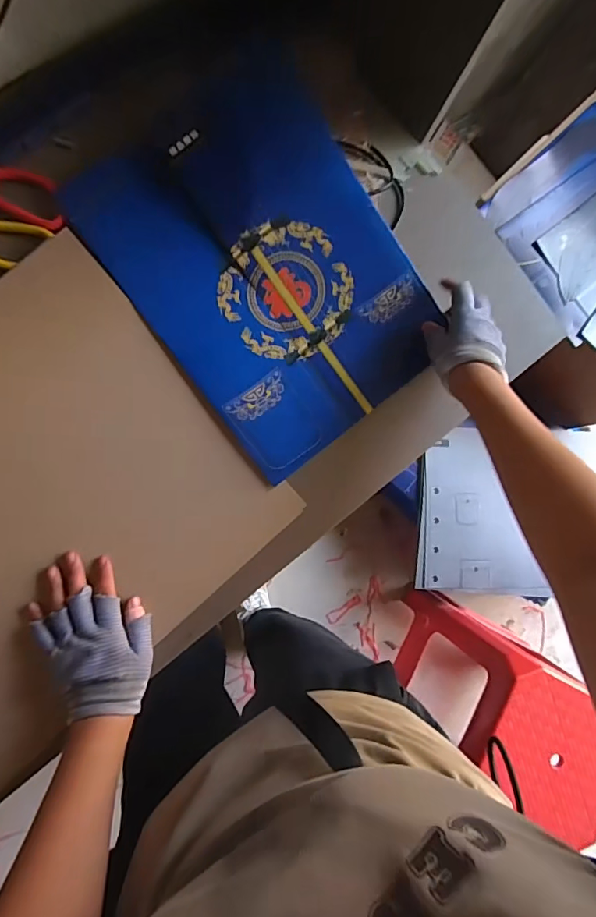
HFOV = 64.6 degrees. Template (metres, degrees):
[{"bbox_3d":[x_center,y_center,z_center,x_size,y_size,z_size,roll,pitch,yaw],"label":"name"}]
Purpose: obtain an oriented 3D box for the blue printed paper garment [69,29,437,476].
[{"bbox_3d":[-0.029,-0.207,0.515,0.280,0.068,0.378,-37,91,-10],"label":"blue printed paper garment"}]

